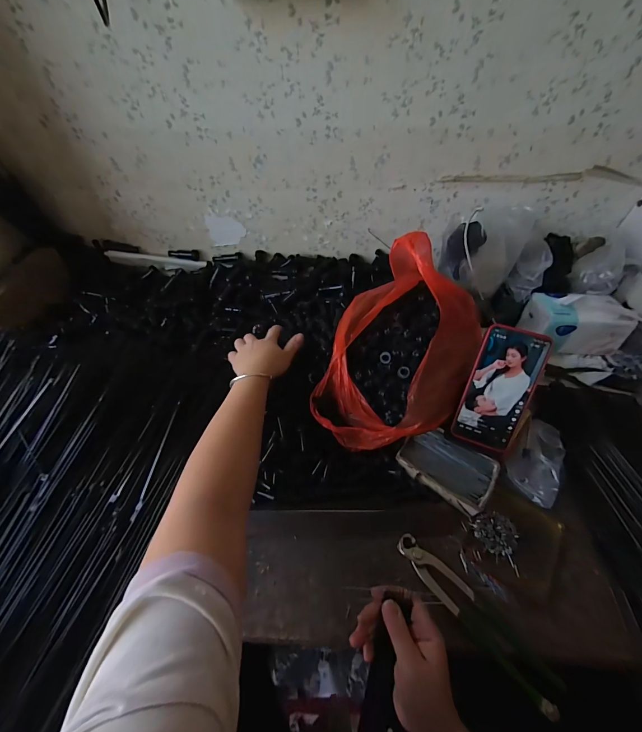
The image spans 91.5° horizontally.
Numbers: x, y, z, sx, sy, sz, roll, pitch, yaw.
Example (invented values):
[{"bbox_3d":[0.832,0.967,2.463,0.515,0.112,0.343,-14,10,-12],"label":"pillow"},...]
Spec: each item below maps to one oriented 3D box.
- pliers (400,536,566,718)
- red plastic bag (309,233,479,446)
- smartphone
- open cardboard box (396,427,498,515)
[{"bbox_3d":[0.173,0.282,0.361,0.036,0.025,0.197,-35,55,-26],"label":"pliers"},{"bbox_3d":[0.114,-0.029,0.457,0.204,0.190,0.258,19,51,19],"label":"red plastic bag"},{"bbox_3d":[0.239,0.032,0.419,0.079,0.161,0.010,18,14,18],"label":"smartphone"},{"bbox_3d":[0.183,0.144,0.458,0.123,0.029,0.084,27,54,25],"label":"open cardboard box"}]

